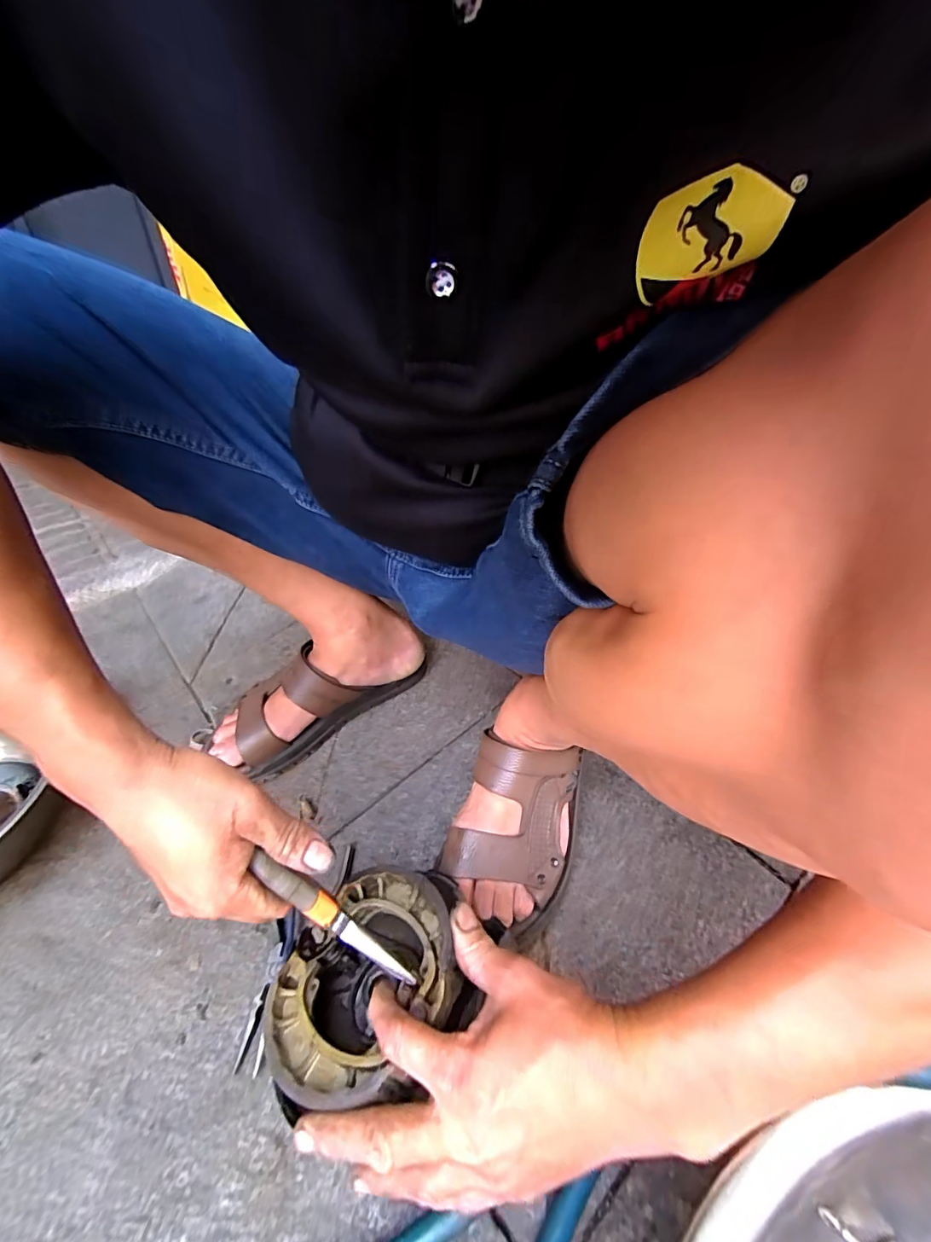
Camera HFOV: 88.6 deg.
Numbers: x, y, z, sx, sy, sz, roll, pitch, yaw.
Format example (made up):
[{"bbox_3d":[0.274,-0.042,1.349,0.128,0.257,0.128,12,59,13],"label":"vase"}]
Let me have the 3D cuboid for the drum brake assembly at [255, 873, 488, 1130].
[{"bbox_3d":[-0.058,0.240,0.316,0.131,0.055,0.131,-18,32,11],"label":"drum brake assembly"}]

